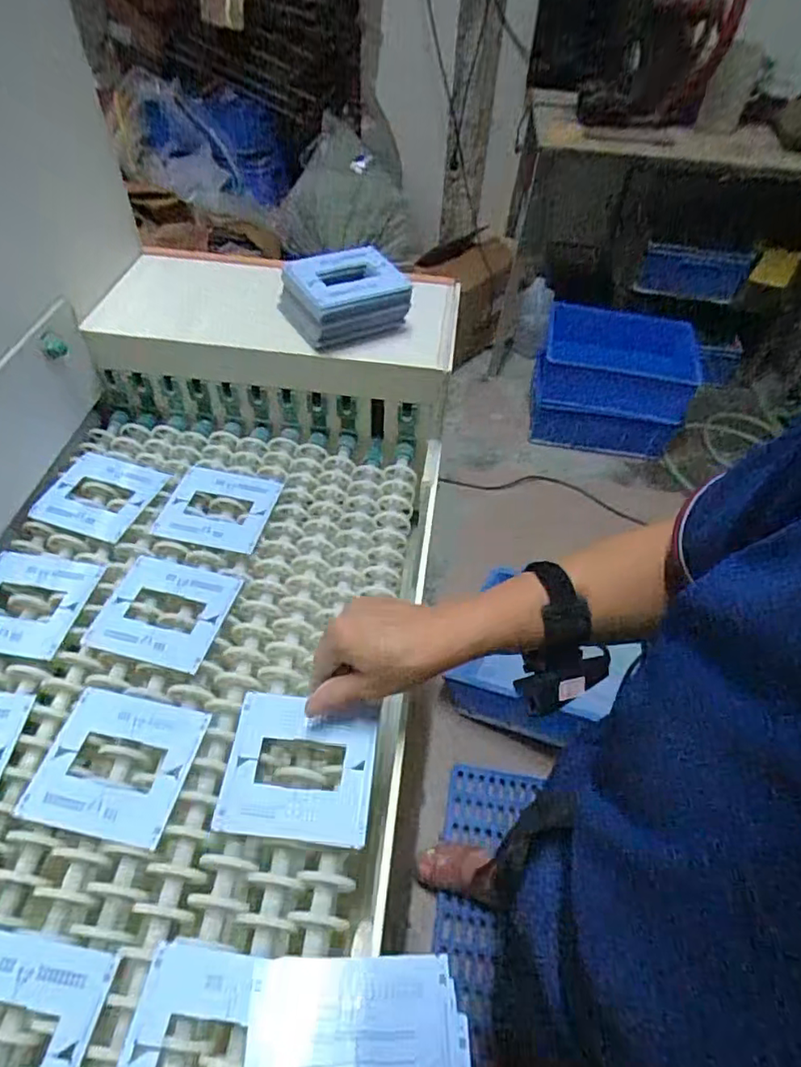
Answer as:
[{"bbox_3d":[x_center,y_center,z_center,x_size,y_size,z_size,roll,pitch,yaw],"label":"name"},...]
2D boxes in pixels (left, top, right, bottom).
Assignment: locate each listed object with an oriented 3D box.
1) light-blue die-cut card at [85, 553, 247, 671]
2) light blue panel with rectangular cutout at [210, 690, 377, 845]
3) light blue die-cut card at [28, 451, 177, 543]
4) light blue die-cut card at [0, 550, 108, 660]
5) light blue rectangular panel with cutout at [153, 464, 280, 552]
[{"bbox_3d":[-0.216,0.070,0.541,0.110,0.005,0.104,12,51,7],"label":"light-blue die-cut card"},{"bbox_3d":[-0.076,0.175,0.444,0.109,0.005,0.101,4,57,3],"label":"light blue panel with rectangular cutout"},{"bbox_3d":[-0.324,-0.046,0.634,0.116,0.006,0.108,17,51,8],"label":"light blue die-cut card"},{"bbox_3d":[-0.344,0.062,0.539,0.101,0.007,0.104,10,50,2],"label":"light blue die-cut card"},{"bbox_3d":[-0.194,-0.030,0.634,0.108,0.005,0.112,13,49,3],"label":"light blue rectangular panel with cutout"}]

